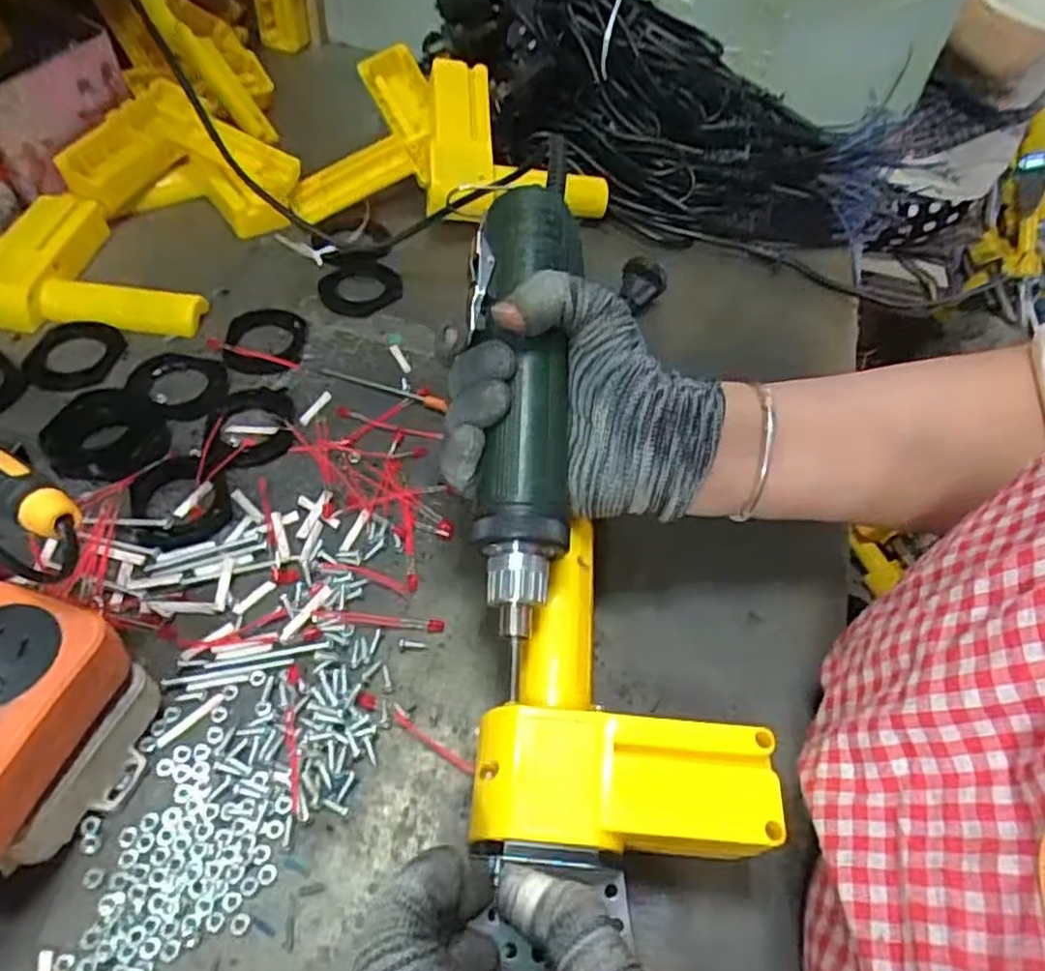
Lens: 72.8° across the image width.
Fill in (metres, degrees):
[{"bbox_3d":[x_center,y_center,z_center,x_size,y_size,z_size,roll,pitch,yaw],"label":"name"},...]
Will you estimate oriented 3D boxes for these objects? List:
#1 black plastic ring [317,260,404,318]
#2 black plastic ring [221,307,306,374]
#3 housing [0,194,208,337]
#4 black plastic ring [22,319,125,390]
[{"bbox_3d":[-0.116,-0.141,0.508,0.056,0.010,0.062,-6,53,-10],"label":"black plastic ring"},{"bbox_3d":[-0.169,-0.096,0.460,0.052,0.004,0.062,1,53,-5],"label":"black plastic ring"},{"bbox_3d":[-0.284,-0.153,0.479,0.145,0.029,0.117,6,52,-2],"label":"housing"},{"bbox_3d":[-0.284,-0.082,0.449,0.056,0.009,0.064,-12,55,-15],"label":"black plastic ring"}]

